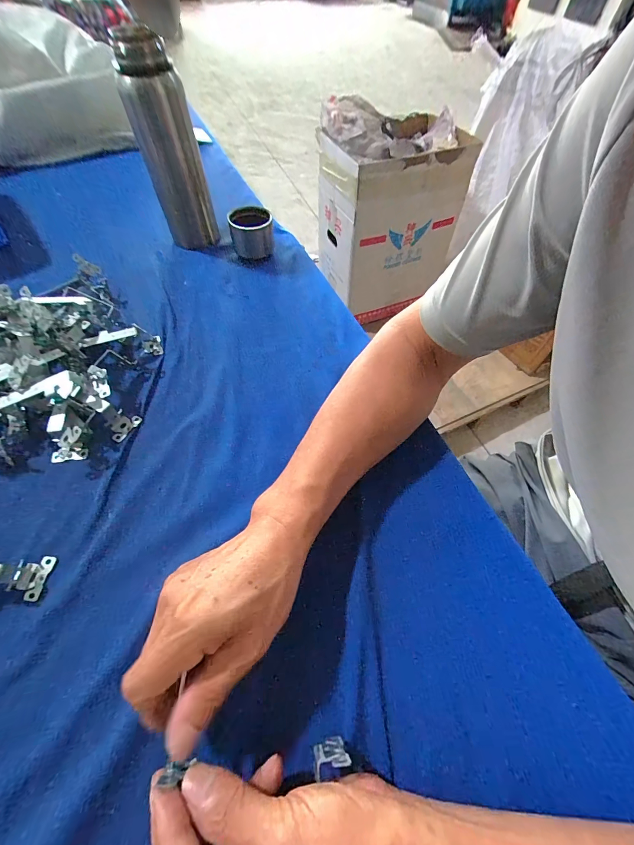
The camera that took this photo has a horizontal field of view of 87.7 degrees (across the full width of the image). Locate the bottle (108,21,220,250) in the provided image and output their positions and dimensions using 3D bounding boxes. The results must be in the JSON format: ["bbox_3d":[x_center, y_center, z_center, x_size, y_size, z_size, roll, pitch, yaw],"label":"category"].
[{"bbox_3d":[-0.195,-0.359,0.445,0.075,0.217,0.076,-14,60,-9],"label":"bottle"}]

